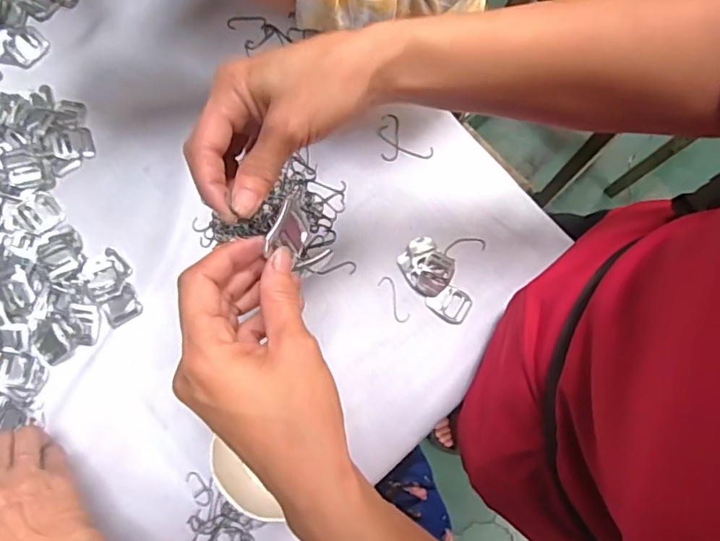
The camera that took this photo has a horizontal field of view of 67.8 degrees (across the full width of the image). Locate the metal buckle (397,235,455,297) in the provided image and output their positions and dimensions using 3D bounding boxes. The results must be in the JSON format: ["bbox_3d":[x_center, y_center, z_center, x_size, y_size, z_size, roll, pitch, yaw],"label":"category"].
[{"bbox_3d":[0.059,-0.005,0.473,0.048,0.011,0.043,42,81,9],"label":"metal buckle"}]

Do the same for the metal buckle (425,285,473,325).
[{"bbox_3d":[0.079,0.029,0.473,0.035,0.004,0.029,30,80,7],"label":"metal buckle"}]

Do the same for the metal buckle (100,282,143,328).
[{"bbox_3d":[-0.206,0.030,0.462,0.029,0.005,0.030,-34,79,-7],"label":"metal buckle"}]

